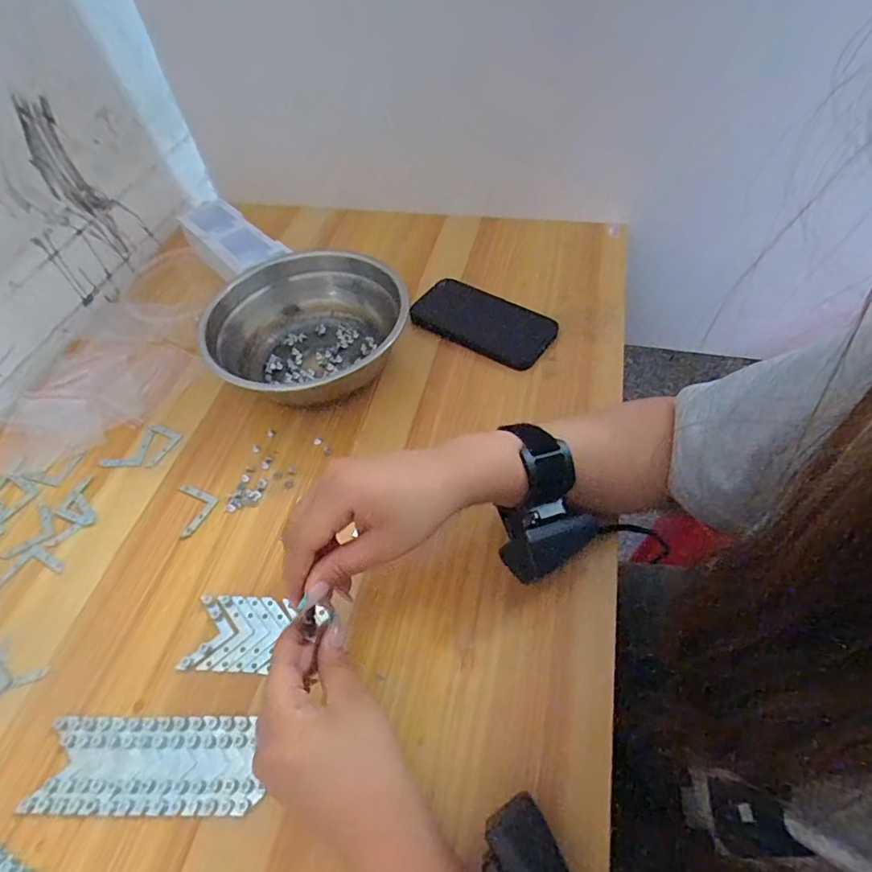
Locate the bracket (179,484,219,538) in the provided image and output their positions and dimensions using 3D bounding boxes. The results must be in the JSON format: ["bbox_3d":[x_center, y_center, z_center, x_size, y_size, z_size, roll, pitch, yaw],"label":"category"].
[{"bbox_3d":[-0.209,0.062,0.442,0.038,0.004,0.041,19,58,19],"label":"bracket"}]

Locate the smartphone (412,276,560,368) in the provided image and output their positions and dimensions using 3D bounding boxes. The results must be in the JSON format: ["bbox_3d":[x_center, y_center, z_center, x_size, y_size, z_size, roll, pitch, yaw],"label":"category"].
[{"bbox_3d":[0.049,-0.122,0.545,0.141,0.016,0.071,26,60,23],"label":"smartphone"}]

